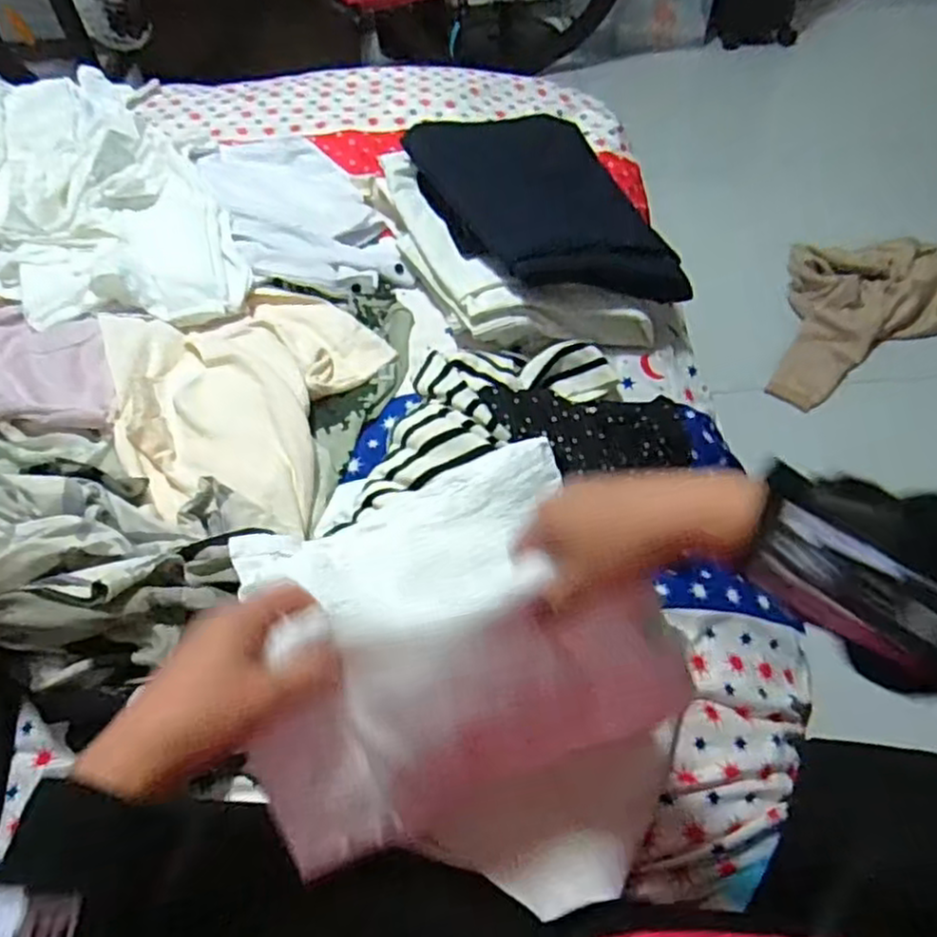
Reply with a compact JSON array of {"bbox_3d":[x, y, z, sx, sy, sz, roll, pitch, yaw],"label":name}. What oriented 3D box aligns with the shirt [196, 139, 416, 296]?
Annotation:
[{"bbox_3d":[-0.209,-0.315,0.901,0.174,0.038,0.352,-26,56,-15],"label":"shirt"}]

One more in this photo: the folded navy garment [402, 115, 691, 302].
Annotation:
[{"bbox_3d":[0.090,-0.312,0.850,0.263,0.064,0.299,-7,56,-25],"label":"folded navy garment"}]

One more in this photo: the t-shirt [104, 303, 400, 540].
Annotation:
[{"bbox_3d":[-0.204,-0.071,0.718,0.266,0.044,0.335,-19,54,-11],"label":"t-shirt"}]

